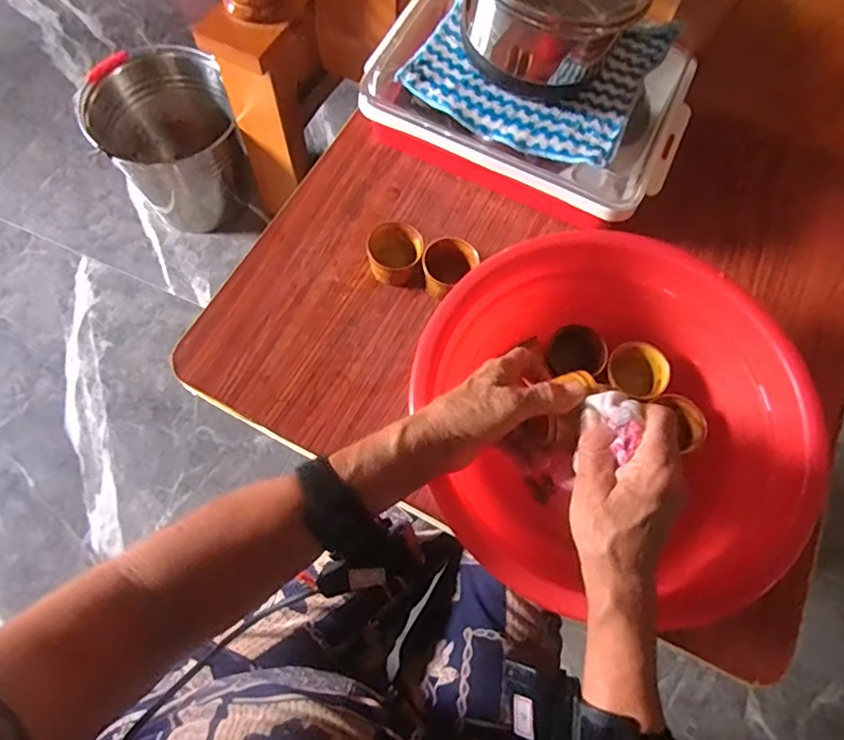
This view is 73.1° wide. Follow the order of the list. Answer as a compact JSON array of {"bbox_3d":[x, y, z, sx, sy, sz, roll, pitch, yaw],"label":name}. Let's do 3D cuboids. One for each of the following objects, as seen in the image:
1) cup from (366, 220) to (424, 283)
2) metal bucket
[{"bbox_3d":[-0.026,-0.115,0.555,0.052,0.033,0.044,-5,69,-5],"label":"cup"},{"bbox_3d":[-0.453,-0.404,1.046,0.219,0.237,0.220,1,68,-3],"label":"metal bucket"}]

